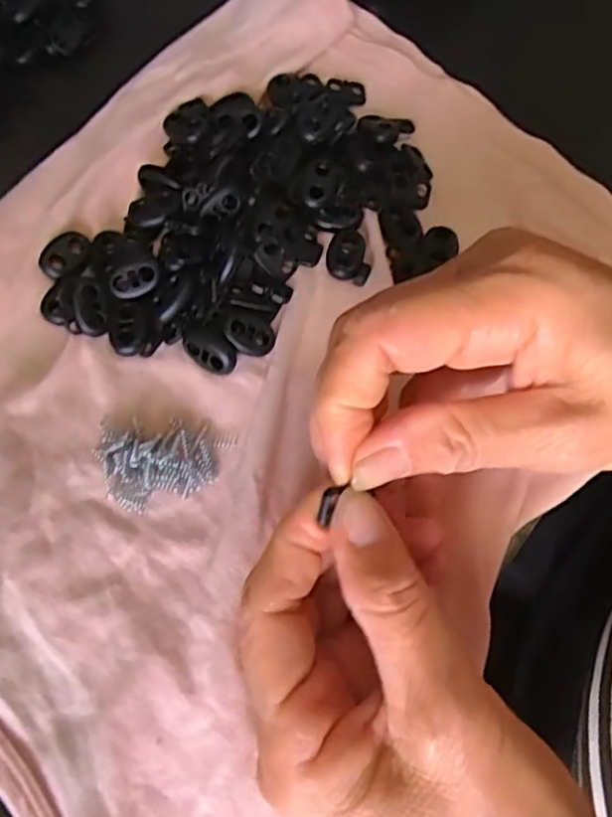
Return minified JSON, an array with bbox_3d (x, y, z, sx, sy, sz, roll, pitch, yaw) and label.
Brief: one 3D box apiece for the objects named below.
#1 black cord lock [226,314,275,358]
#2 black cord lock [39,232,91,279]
[{"bbox_3d":[-0.021,-0.028,0.237,0.018,0.010,0.013,13,72,3],"label":"black cord lock"},{"bbox_3d":[-0.095,-0.062,0.247,0.013,0.007,0.023,31,74,8],"label":"black cord lock"}]

